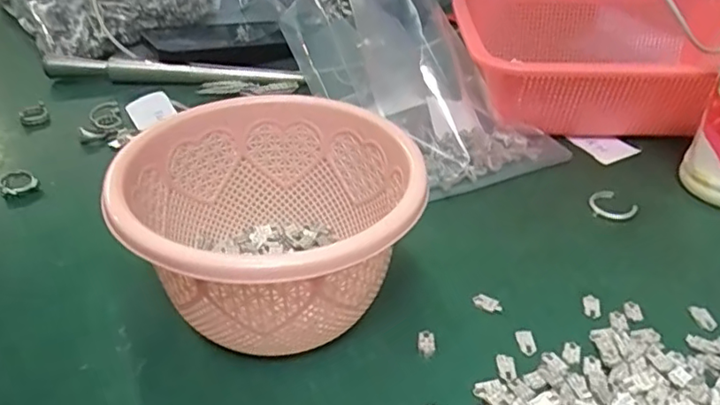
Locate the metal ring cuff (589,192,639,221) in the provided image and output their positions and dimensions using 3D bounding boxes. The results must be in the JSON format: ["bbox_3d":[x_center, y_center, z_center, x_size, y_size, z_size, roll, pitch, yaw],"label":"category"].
[{"bbox_3d":[0.173,0.002,0.414,0.030,0.004,0.030,1,35,-1],"label":"metal ring cuff"}]

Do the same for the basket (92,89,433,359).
[{"bbox_3d":[-0.043,0.016,0.312,0.132,0.089,0.146,-10,37,-16],"label":"basket"}]

